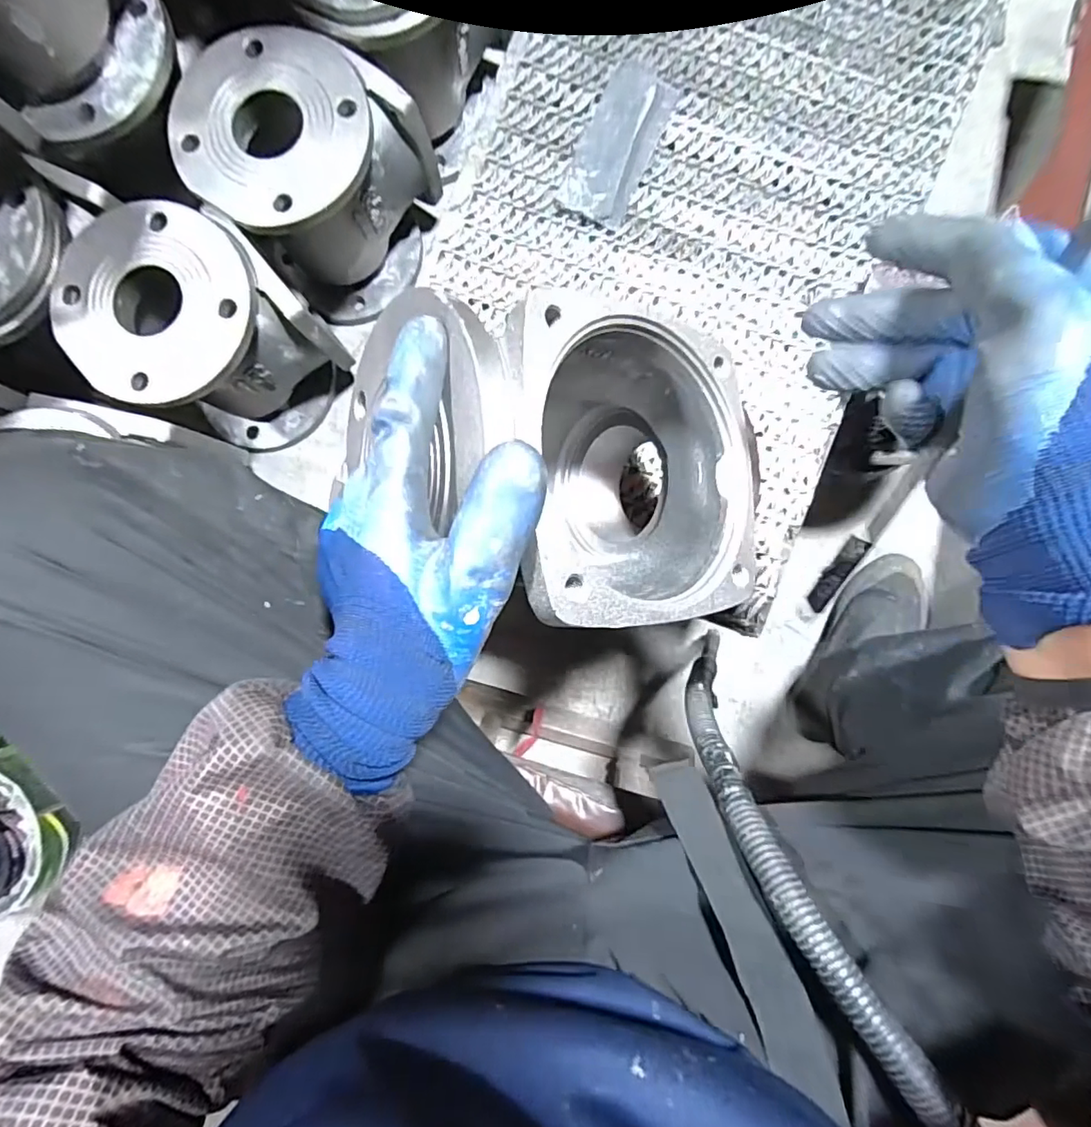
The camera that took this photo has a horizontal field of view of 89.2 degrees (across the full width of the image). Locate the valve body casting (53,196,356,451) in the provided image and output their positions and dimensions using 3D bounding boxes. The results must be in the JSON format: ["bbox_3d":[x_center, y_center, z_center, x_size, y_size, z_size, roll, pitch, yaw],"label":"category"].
[{"bbox_3d":[-0.340,-0.236,0.575,0.177,0.185,0.170,0,90,3],"label":"valve body casting"}]

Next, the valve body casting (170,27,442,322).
[{"bbox_3d":[-0.233,-0.390,0.573,0.163,0.190,0.176,32,91,3],"label":"valve body casting"}]

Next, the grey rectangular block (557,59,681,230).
[{"bbox_3d":[0.062,-0.361,0.471,0.060,0.022,0.129,24,91,3],"label":"grey rectangular block"}]

